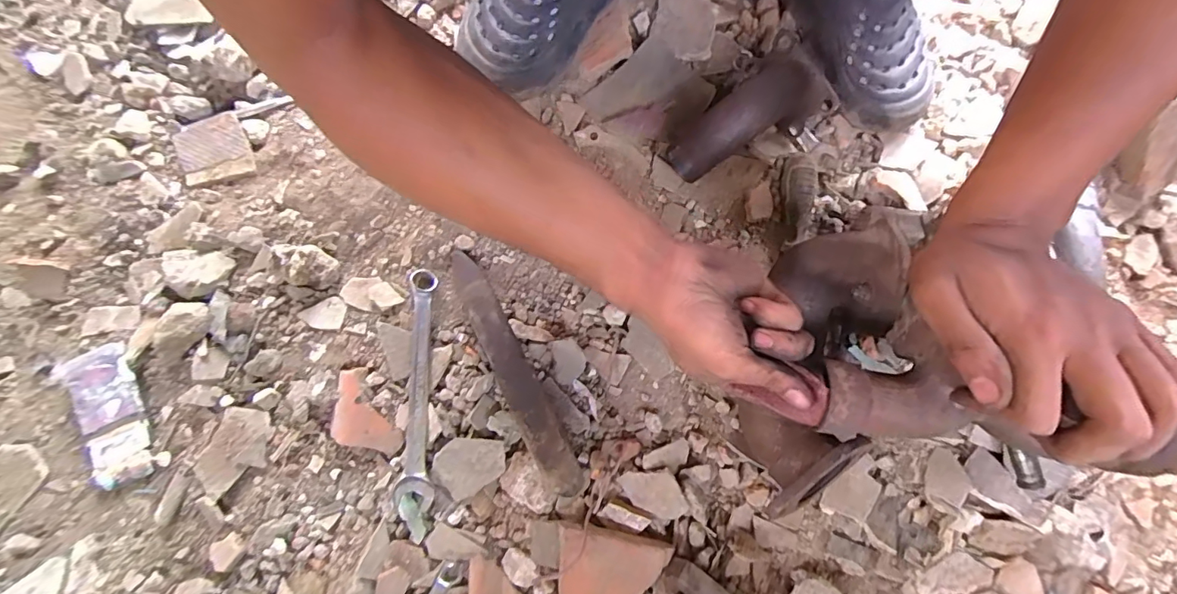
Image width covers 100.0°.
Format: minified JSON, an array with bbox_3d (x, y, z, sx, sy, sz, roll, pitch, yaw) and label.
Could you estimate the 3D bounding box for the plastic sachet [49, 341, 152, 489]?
[{"bbox_3d":[-0.432,0.106,0.441,0.070,0.023,0.123,-22,77,-4],"label":"plastic sachet"}]

